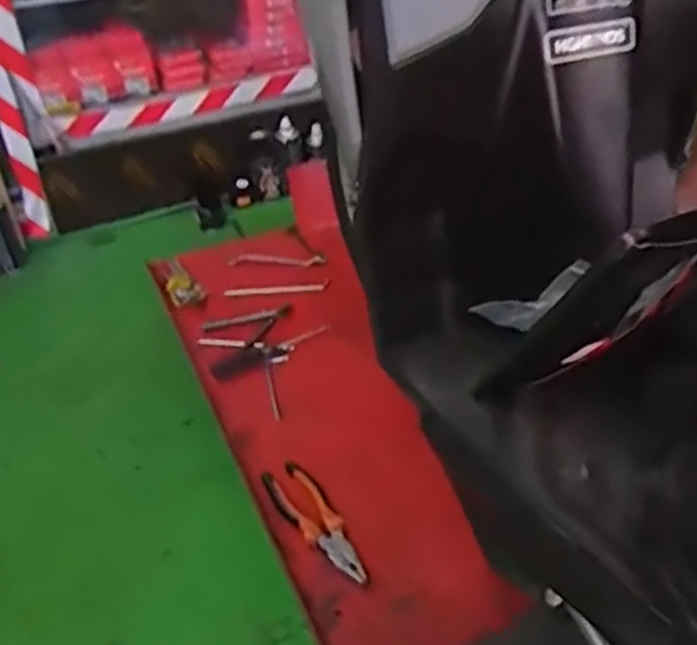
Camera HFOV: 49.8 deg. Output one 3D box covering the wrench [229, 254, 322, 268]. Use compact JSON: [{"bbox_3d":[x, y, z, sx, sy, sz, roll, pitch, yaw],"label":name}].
[{"bbox_3d":[-0.131,-0.114,1.389,0.186,0.010,0.039,0,32,-22],"label":"wrench"}]

